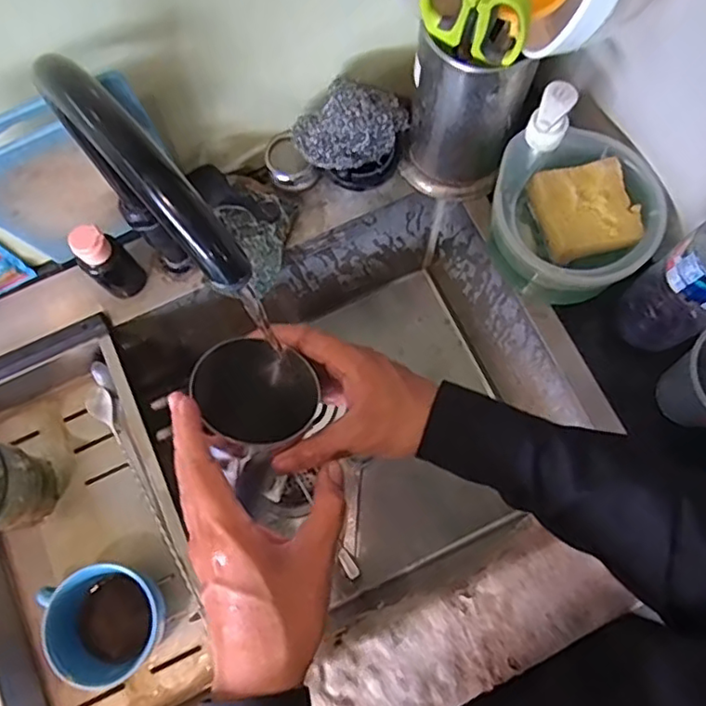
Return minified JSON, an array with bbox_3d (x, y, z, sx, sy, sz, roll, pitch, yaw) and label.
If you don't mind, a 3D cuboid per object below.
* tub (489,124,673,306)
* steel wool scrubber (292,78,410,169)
[{"bbox_3d":[0.193,-0.118,0.543,0.140,0.086,0.134,0,75,1],"label":"tub"},{"bbox_3d":[-0.001,-0.202,0.538,0.100,0.067,0.039,-10,75,-1],"label":"steel wool scrubber"}]

